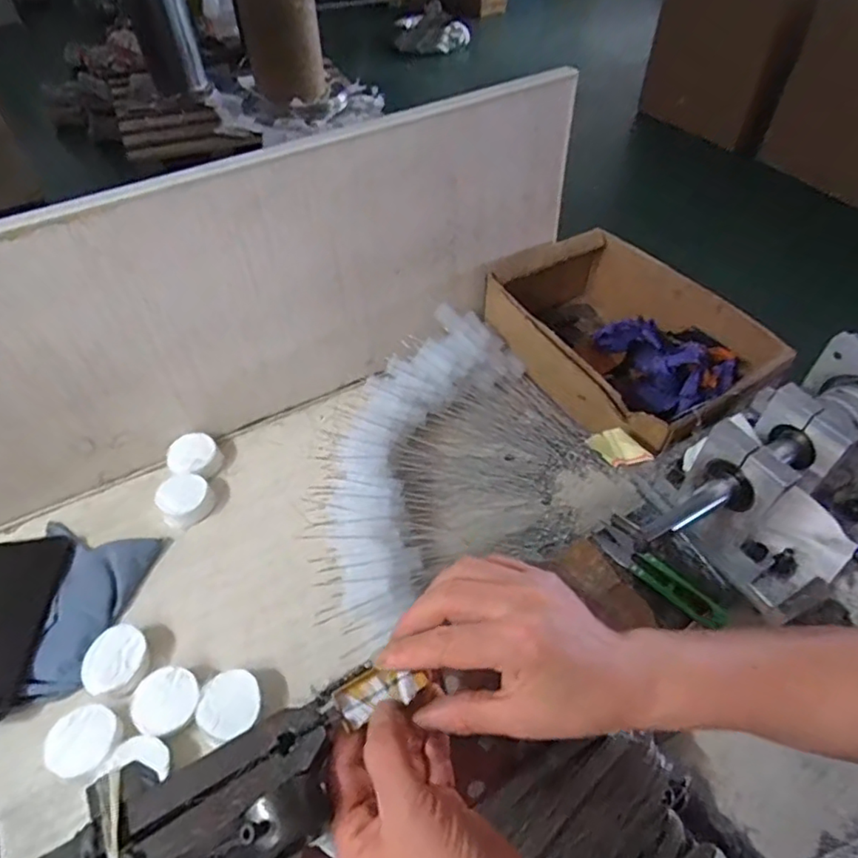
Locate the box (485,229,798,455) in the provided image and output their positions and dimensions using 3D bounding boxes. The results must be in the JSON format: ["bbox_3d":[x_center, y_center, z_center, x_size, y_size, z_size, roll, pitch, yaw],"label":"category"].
[{"bbox_3d":[0.212,-0.095,0.655,0.202,0.106,0.284,-26,54,-20],"label":"box"}]

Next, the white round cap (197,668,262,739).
[{"bbox_3d":[-0.149,0.212,0.445,0.044,0.025,0.045,0,49,1],"label":"white round cap"}]

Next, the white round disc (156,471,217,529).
[{"bbox_3d":[-0.237,0.067,0.566,0.050,0.024,0.049,31,56,24],"label":"white round disc"}]

